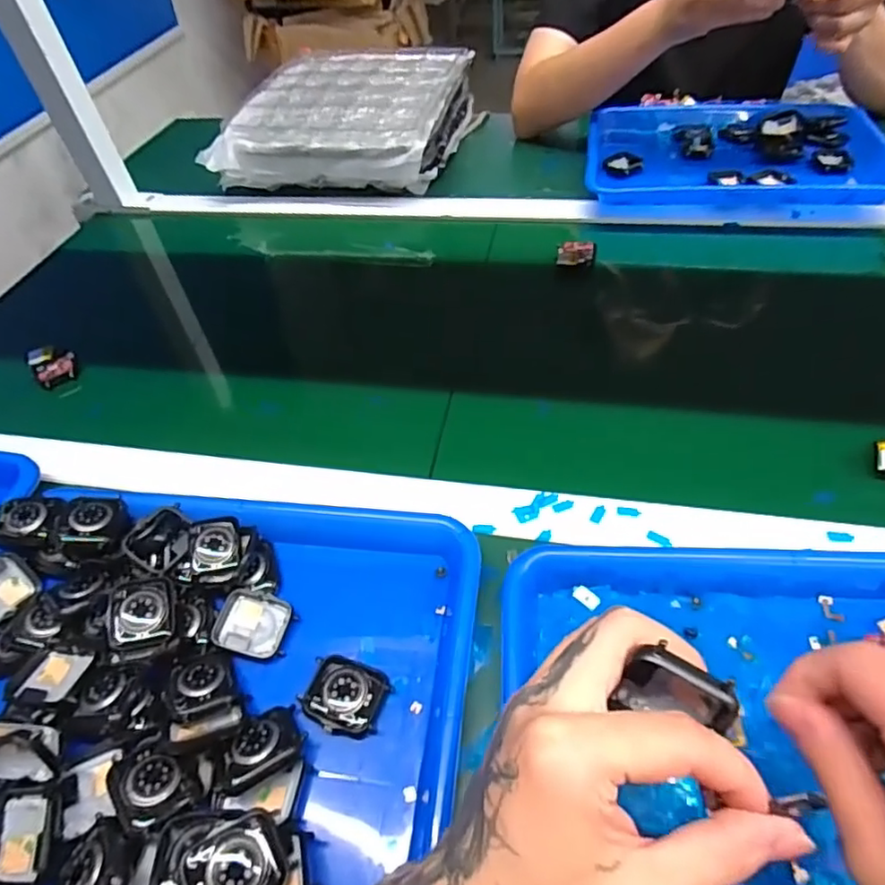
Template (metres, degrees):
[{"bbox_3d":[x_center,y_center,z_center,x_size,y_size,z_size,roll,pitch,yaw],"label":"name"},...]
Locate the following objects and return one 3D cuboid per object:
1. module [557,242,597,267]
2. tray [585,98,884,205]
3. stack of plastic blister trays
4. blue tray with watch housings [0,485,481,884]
[{"bbox_3d":[0.143,-0.202,0.625,0.042,0.010,0.040,0,49,6],"label":"module"},{"bbox_3d":[0.348,-0.349,0.694,0.330,0.035,0.247,9,51,13],"label":"tray"},{"bbox_3d":[-0.119,-0.446,0.815,0.291,0.086,0.321,10,51,15],"label":"stack of plastic blister trays"},{"bbox_3d":[-0.153,0.138,0.334,0.333,0.040,0.253,1,49,7],"label":"blue tray with watch housings"}]

